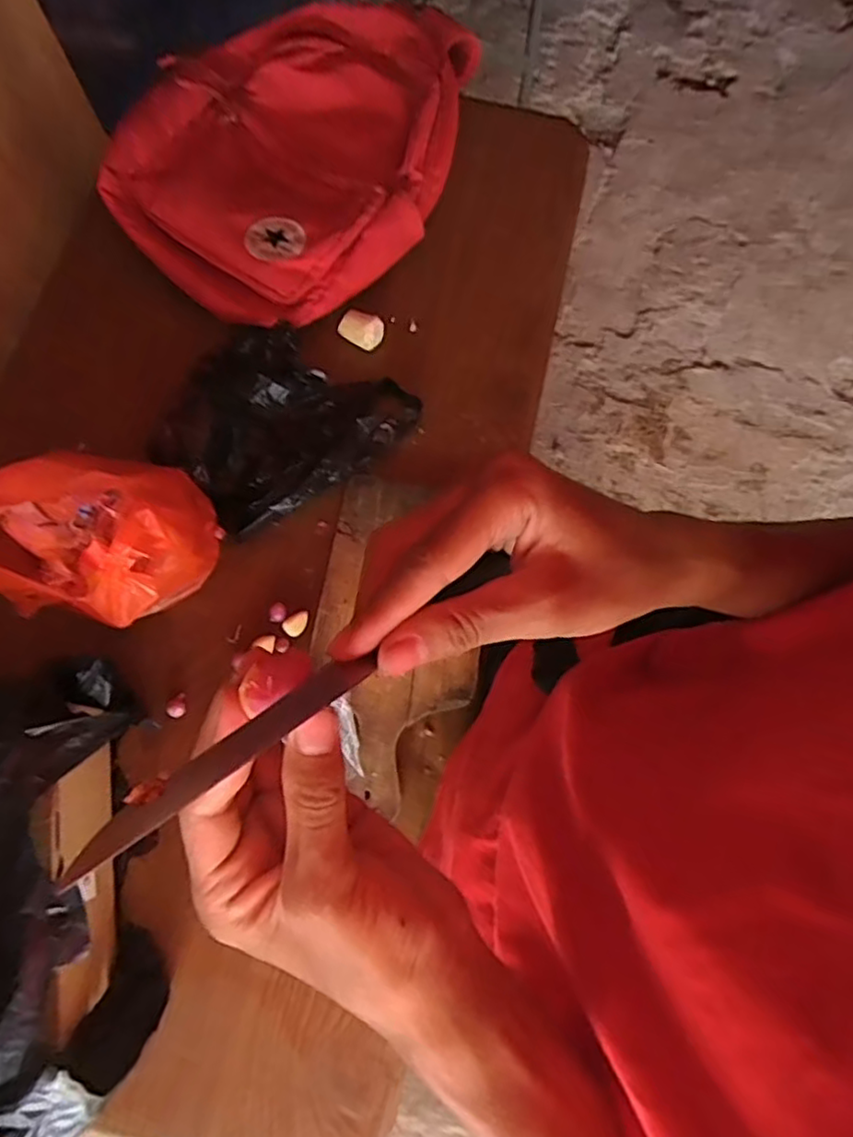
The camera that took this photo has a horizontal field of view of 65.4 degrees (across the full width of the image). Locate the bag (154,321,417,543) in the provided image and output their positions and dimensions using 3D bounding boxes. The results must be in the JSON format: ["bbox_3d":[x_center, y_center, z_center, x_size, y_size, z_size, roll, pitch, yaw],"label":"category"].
[{"bbox_3d":[-0.155,-0.159,0.714,0.200,0.049,0.239,40,76,11],"label":"bag"}]

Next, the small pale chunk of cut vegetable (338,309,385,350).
[{"bbox_3d":[-0.074,-0.275,0.766,0.050,0.030,0.030,22,73,6],"label":"small pale chunk of cut vegetable"}]

